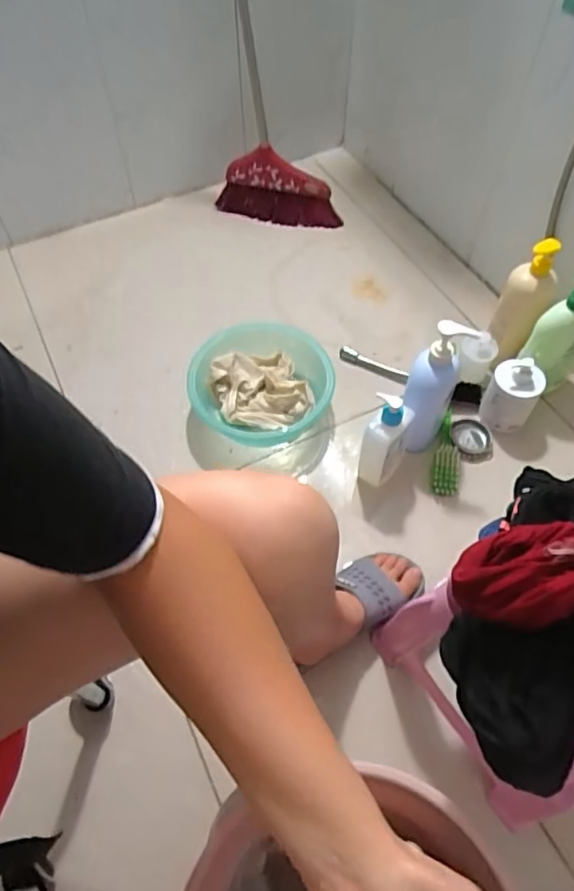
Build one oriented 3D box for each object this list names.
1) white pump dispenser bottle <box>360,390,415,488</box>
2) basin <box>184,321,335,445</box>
[{"bbox_3d":[0.162,-0.012,0.932,0.064,0.187,0.080,19,59,13],"label":"white pump dispenser bottle"},{"bbox_3d":[-0.050,-0.106,1.069,0.267,0.100,0.231,8,57,6],"label":"basin"}]

